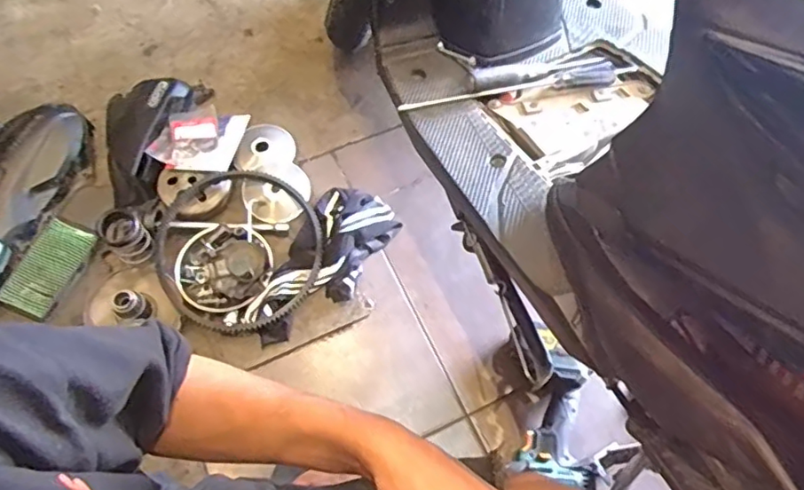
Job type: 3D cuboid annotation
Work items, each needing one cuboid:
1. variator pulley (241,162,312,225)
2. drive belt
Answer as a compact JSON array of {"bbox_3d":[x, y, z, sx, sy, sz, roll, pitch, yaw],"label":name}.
[{"bbox_3d":[-0.220,-0.093,1.050,0.123,0.024,0.109,-36,70,-17],"label":"variator pulley"},{"bbox_3d":[-0.270,0.002,0.973,0.271,0.027,0.294,0,64,-1],"label":"drive belt"}]

